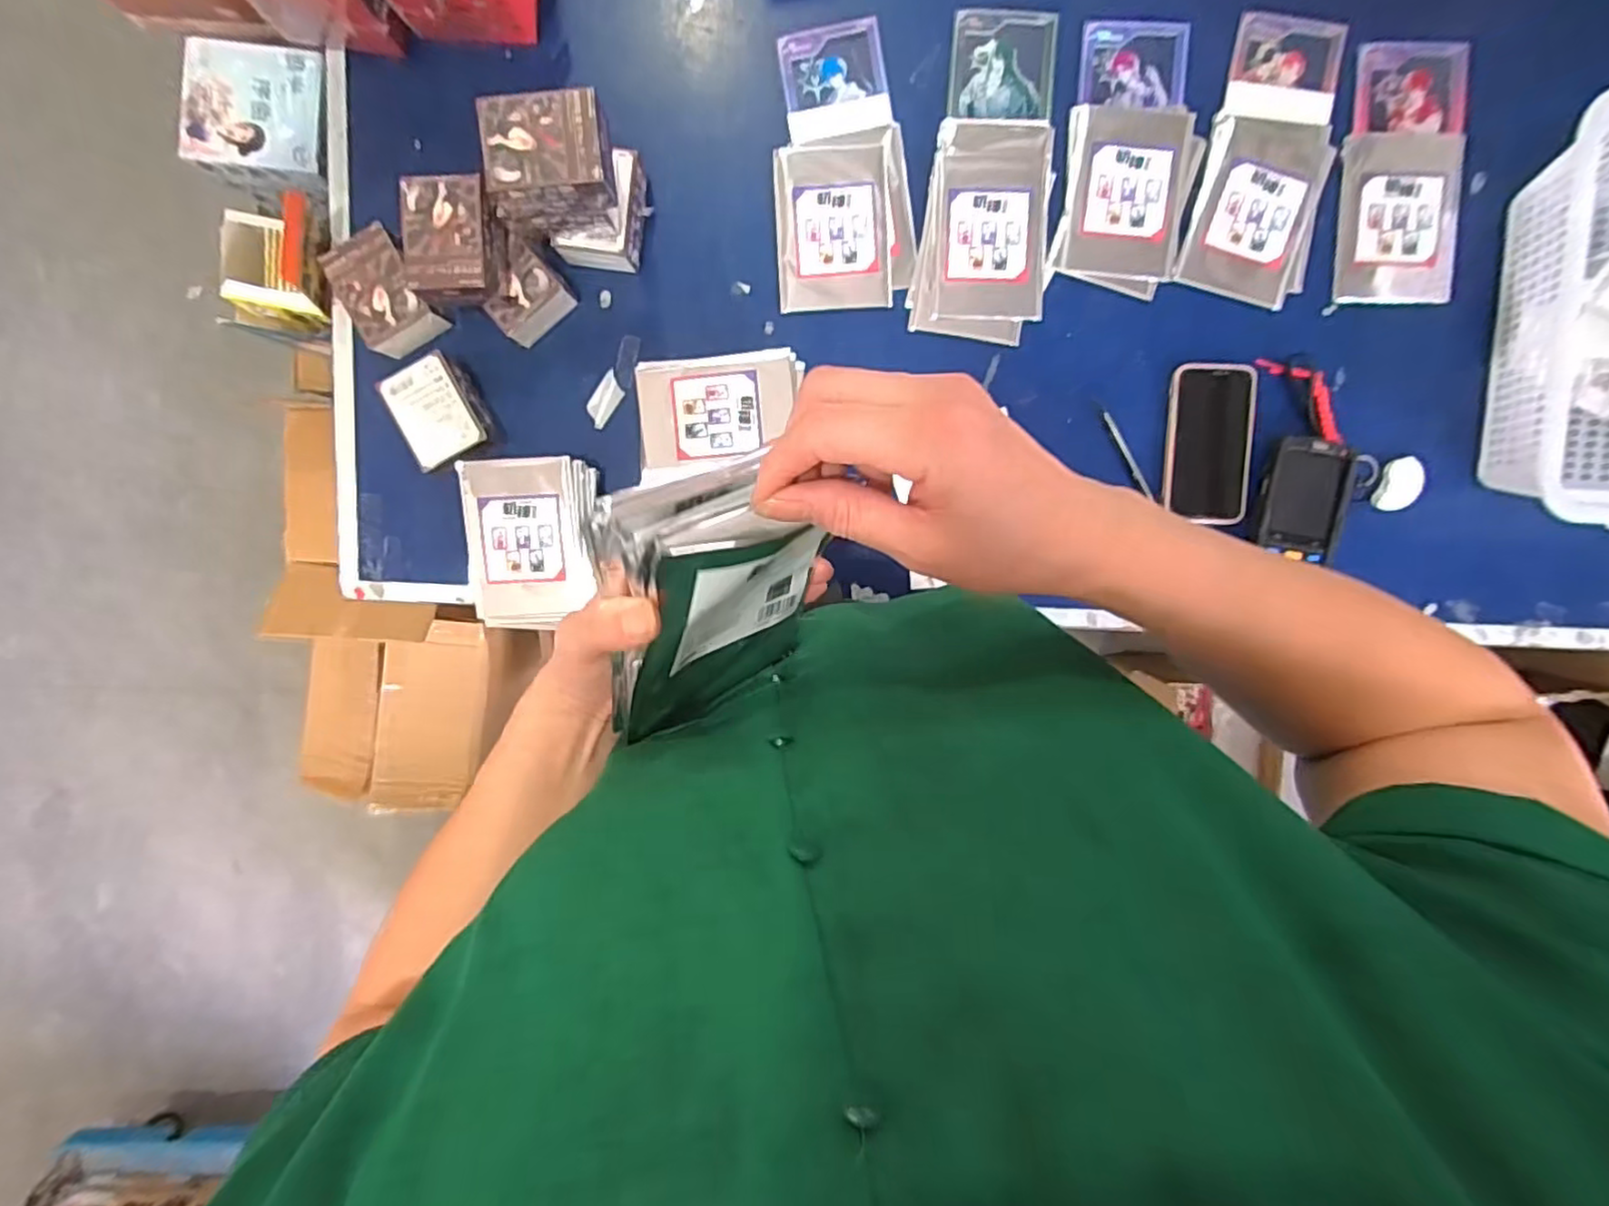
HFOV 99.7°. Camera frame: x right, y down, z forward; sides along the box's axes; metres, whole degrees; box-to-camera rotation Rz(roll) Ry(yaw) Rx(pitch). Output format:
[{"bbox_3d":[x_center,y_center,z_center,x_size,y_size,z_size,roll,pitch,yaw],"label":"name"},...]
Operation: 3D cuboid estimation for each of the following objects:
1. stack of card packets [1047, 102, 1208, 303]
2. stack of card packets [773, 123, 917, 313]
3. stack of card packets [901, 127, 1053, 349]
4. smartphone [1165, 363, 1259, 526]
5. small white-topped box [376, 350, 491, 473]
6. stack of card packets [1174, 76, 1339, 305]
[{"bbox_3d":[0.311,-0.389,0.650,0.126,0.010,0.173,7,93,1],"label":"stack of card packets"},{"bbox_3d":[0.038,-0.372,0.663,0.130,0.007,0.160,-3,93,1],"label":"stack of card packets"},{"bbox_3d":[0.176,-0.363,0.655,0.122,0.015,0.200,8,93,1],"label":"stack of card packets"},{"bbox_3d":[0.397,-0.154,0.660,0.079,0.016,0.149,0,93,1],"label":"smartphone"},{"bbox_3d":[-0.354,-0.185,0.663,0.078,0.049,0.097,-28,97,2],"label":"small white-topped box"},{"bbox_3d":[0.437,-0.394,0.647,0.119,0.011,0.196,12,93,0],"label":"stack of card packets"}]

